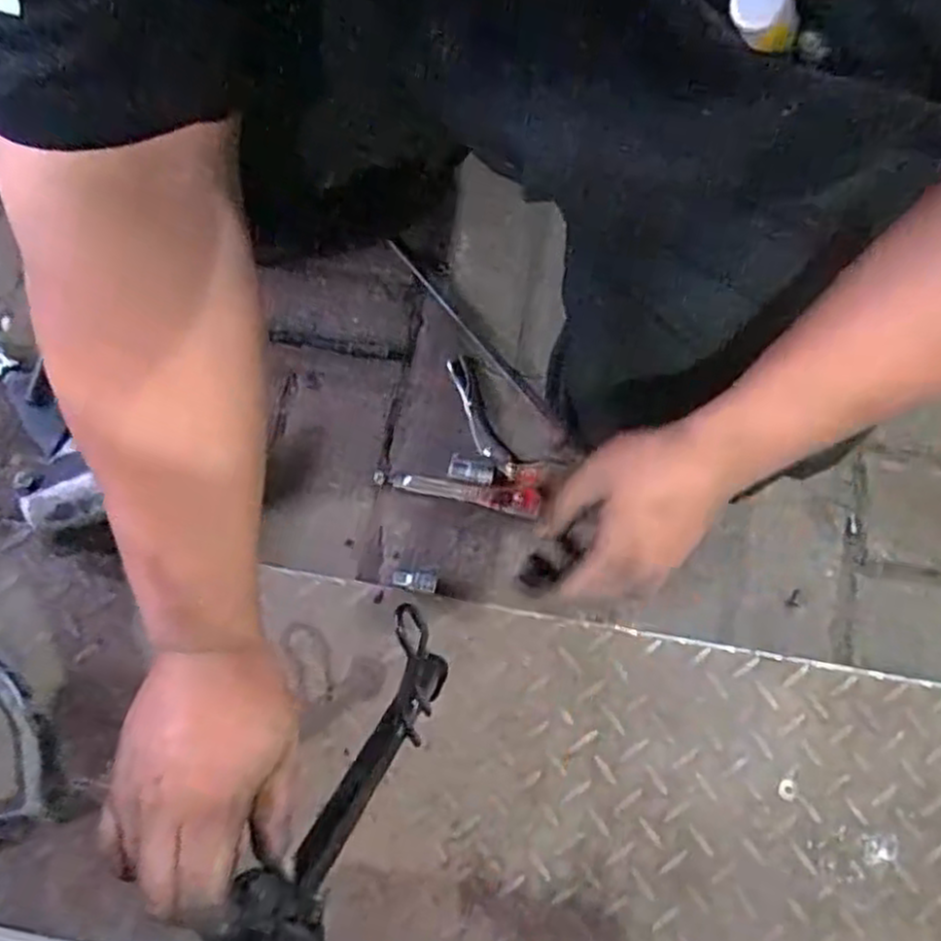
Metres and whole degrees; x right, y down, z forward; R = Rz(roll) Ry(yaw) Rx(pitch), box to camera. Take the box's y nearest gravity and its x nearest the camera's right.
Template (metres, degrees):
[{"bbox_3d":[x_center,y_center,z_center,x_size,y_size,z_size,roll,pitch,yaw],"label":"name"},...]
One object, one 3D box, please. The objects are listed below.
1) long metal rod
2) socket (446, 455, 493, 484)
[{"bbox_3d":[0.003,-0.129,0.729,0.010,0.013,0.244,-39,82,-8],"label":"long metal rod"},{"bbox_3d":[0.000,0.002,0.694,0.040,0.018,0.020,15,78,2],"label":"socket"}]

